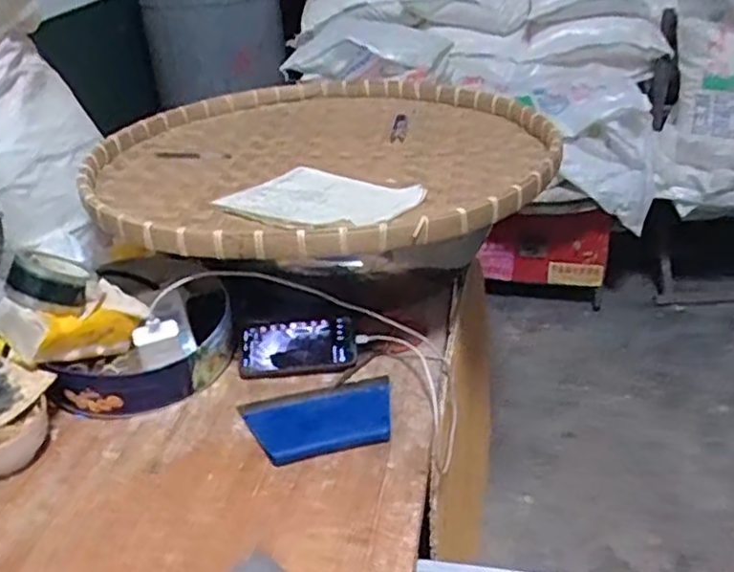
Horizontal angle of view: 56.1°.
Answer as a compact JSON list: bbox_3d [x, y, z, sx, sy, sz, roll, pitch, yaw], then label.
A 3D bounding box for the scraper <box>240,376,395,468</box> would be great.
[{"bbox_3d":[-0.055,0.160,0.844,0.183,0.010,0.118,-10,30,-11],"label":"scraper"}]

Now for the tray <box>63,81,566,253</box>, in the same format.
[{"bbox_3d":[-0.082,-0.211,1.120,0.704,0.078,0.777,2,30,10],"label":"tray"}]

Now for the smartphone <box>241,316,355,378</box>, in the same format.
[{"bbox_3d":[-0.096,0.084,0.945,0.161,0.015,0.075,-4,66,4],"label":"smartphone"}]

